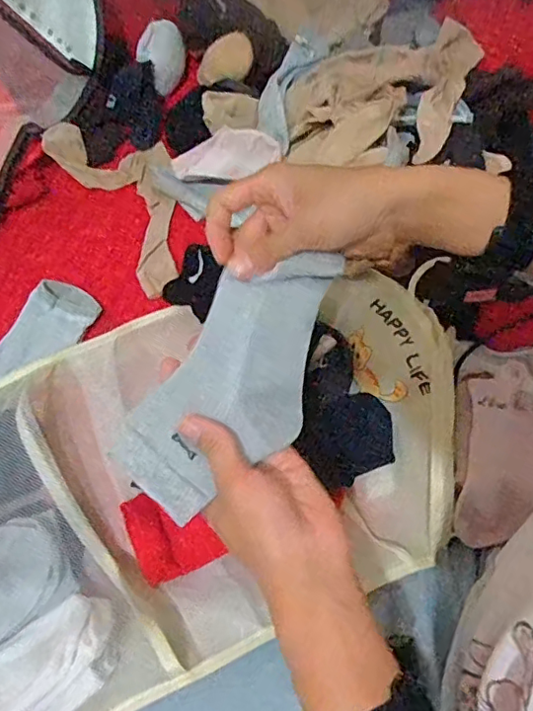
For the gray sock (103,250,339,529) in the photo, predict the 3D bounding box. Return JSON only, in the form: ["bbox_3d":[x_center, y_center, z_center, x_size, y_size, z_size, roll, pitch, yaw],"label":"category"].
[{"bbox_3d":[-0.017,0.015,0.396,0.094,0.039,0.198,32,76,15],"label":"gray sock"}]

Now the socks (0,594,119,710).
[{"bbox_3d":[-0.189,0.253,0.435,0.155,0.035,0.083,-24,67,-10],"label":"socks"}]

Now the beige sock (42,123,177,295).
[{"bbox_3d":[-0.154,-0.201,0.687,0.134,0.042,0.260,-34,69,-14],"label":"beige sock"}]

